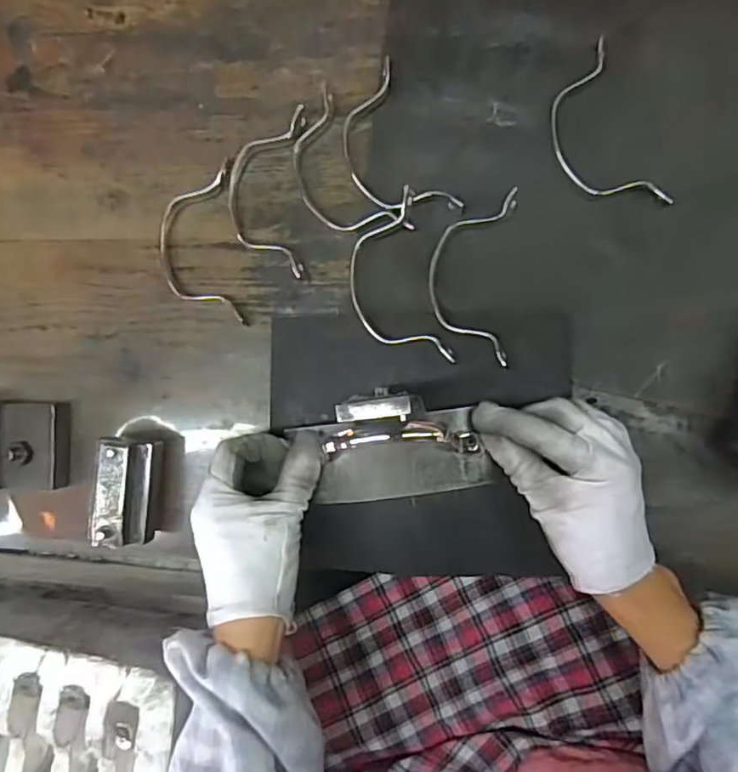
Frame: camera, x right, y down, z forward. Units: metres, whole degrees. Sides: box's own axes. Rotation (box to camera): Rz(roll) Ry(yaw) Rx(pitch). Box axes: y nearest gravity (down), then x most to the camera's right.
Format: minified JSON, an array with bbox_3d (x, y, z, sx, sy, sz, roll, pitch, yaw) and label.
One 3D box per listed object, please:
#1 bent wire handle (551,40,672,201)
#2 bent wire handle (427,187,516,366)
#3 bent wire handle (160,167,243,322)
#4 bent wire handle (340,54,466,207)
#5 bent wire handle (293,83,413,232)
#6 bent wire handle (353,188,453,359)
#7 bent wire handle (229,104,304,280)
[{"bbox_3d":[0.156,-0.170,0.415,0.056,0.010,0.120,-22,83,5],"label":"bent wire handle"},{"bbox_3d":[0.069,-0.076,0.416,0.056,0.014,0.122,4,86,7],"label":"bent wire handle"},{"bbox_3d":[-0.127,-0.102,0.451,0.057,0.011,0.115,-7,85,6],"label":"bent wire handle"},{"bbox_3d":[0.014,-0.166,0.431,0.059,0.011,0.117,-27,83,4],"label":"bent wire handle"},{"bbox_3d":[-0.023,-0.150,0.435,0.055,0.014,0.122,-30,83,4],"label":"bent wire handle"},{"bbox_3d":[0.016,-0.070,0.420,0.057,0.016,0.121,-13,84,6],"label":"bent wire handle"},{"bbox_3d":[-0.077,-0.140,0.444,0.056,0.012,0.122,1,86,7],"label":"bent wire handle"}]

